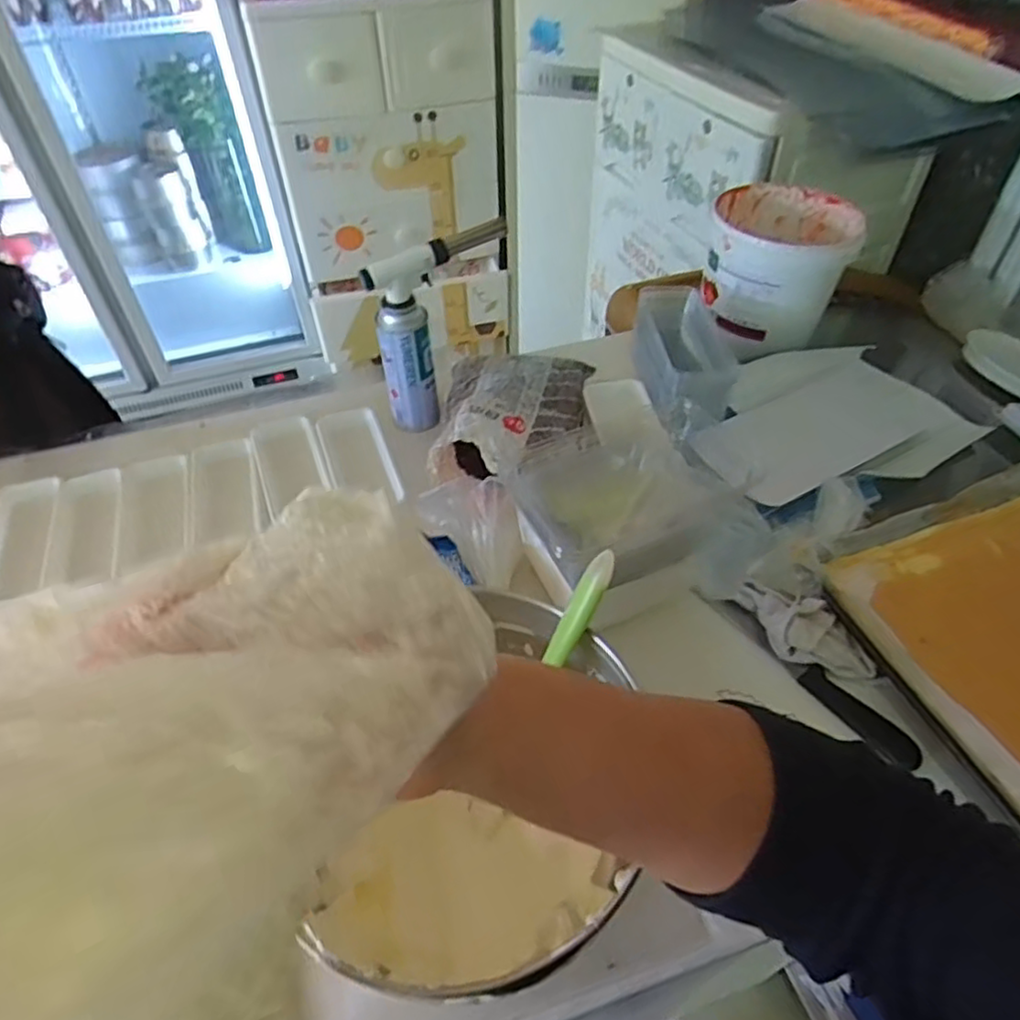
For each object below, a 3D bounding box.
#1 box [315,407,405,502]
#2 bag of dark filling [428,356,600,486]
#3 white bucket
[{"bbox_3d":[-0.201,-0.071,0.907,0.082,0.021,0.179,-17,49,-13],"label":"box"},{"bbox_3d":[0.010,-0.127,0.854,0.189,0.100,0.287,0,47,2],"label":"bag of dark filling"},{"bbox_3d":[0.375,-0.338,0.976,0.191,0.158,0.196,7,48,8],"label":"white bucket"}]

